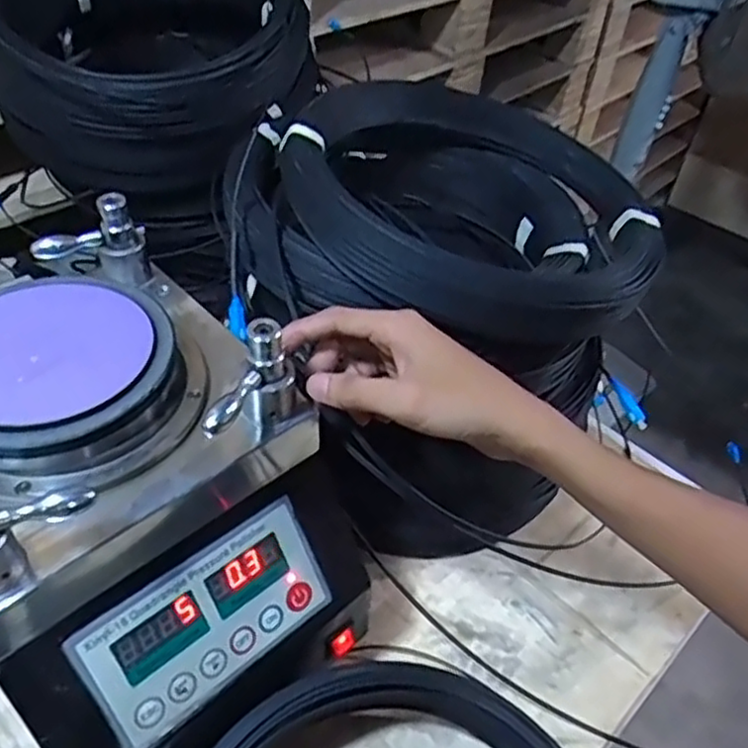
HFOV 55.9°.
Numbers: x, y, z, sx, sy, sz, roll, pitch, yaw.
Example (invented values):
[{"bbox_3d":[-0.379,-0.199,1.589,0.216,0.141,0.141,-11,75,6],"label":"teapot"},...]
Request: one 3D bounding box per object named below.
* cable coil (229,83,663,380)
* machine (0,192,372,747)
[{"bbox_3d":[0.064,-0.129,0.595,0.309,0.127,0.288,3,45,-3],"label":"cable coil"},{"bbox_3d":[-0.185,0.029,0.430,0.307,0.325,0.234,32,50,22],"label":"machine"}]

